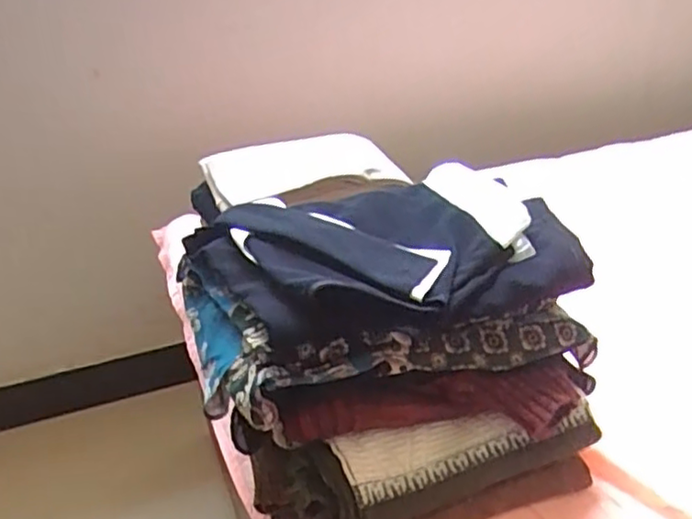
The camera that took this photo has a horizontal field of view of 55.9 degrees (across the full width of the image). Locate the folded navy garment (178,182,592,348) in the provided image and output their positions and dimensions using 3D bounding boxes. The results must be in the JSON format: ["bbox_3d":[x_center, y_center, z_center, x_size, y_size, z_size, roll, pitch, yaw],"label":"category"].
[{"bbox_3d":[0.035,-0.013,0.539,0.310,0.049,0.196,-12,32,-16],"label":"folded navy garment"}]

